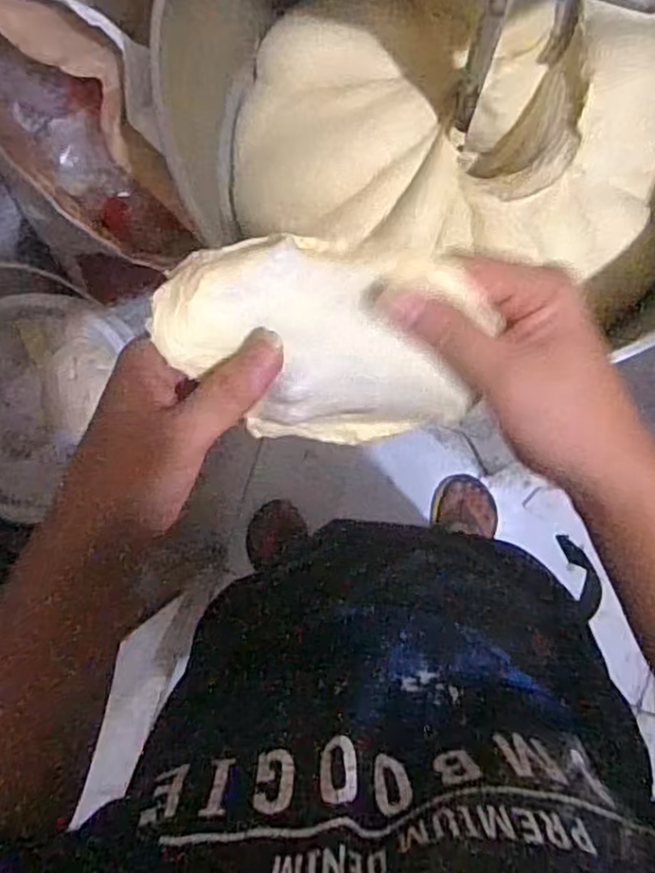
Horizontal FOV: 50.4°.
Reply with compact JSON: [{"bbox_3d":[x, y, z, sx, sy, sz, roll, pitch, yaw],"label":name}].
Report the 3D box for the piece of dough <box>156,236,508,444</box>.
[{"bbox_3d":[-0.002,-0.033,0.311,0.131,0.032,0.099,1,129,3],"label":"piece of dough"}]

